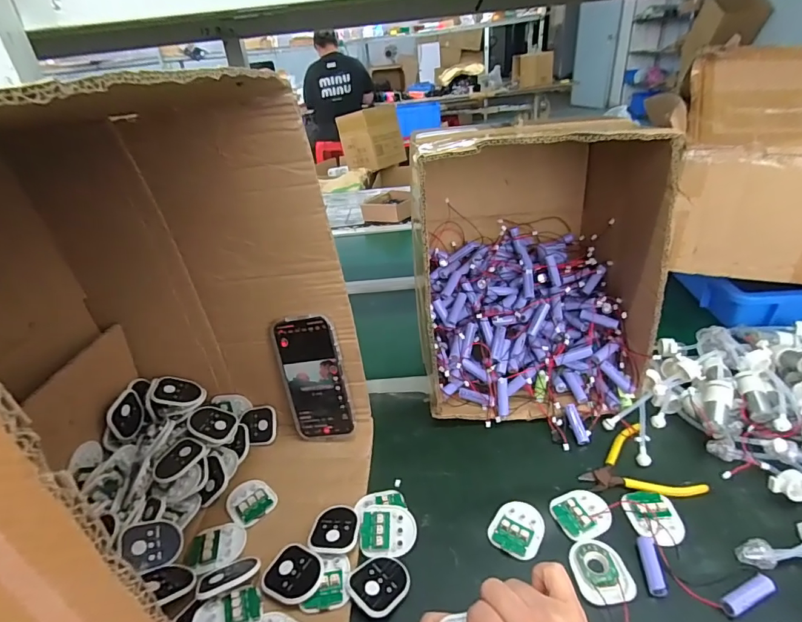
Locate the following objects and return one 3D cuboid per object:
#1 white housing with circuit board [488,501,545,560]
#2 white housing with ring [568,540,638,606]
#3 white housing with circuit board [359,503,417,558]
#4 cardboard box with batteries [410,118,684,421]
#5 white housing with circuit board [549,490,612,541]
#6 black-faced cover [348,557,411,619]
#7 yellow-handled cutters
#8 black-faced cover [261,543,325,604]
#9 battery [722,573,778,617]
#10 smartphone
[{"bbox_3d":[0.123,0.229,0.461,0.049,0.011,0.058,16,38,31],"label":"white housing with circuit board"},{"bbox_3d":[0.188,0.243,0.410,0.049,0.008,0.060,-7,32,-3],"label":"white housing with ring"},{"bbox_3d":[-0.014,0.232,0.464,0.058,0.010,0.052,-5,53,-6],"label":"white housing with circuit board"},{"bbox_3d":[0.171,-0.075,0.626,0.283,0.354,0.308,-2,32,5],"label":"cardboard box with batteries"},{"bbox_3d":[0.194,0.215,0.468,0.059,0.008,0.054,-13,32,-12],"label":"white housing with circuit board"},{"bbox_3d":[-0.020,0.264,0.422,0.055,0.009,0.055,-14,31,-42],"label":"black-faced cover"},{"bbox_3d":[0.266,0.184,0.501,0.105,0.014,0.099,-16,33,-17],"label":"yellow-handled cutters"},{"bbox_3d":[-0.107,0.257,0.429,0.060,0.009,0.050,21,40,36],"label":"black-faced cover"},{"bbox_3d":[0.306,0.250,0.383,0.057,0.017,0.015,-16,33,-16],"label":"battery"},{"bbox_3d":[-0.111,0.088,0.563,0.079,0.168,0.013,-7,15,10],"label":"smartphone"}]

